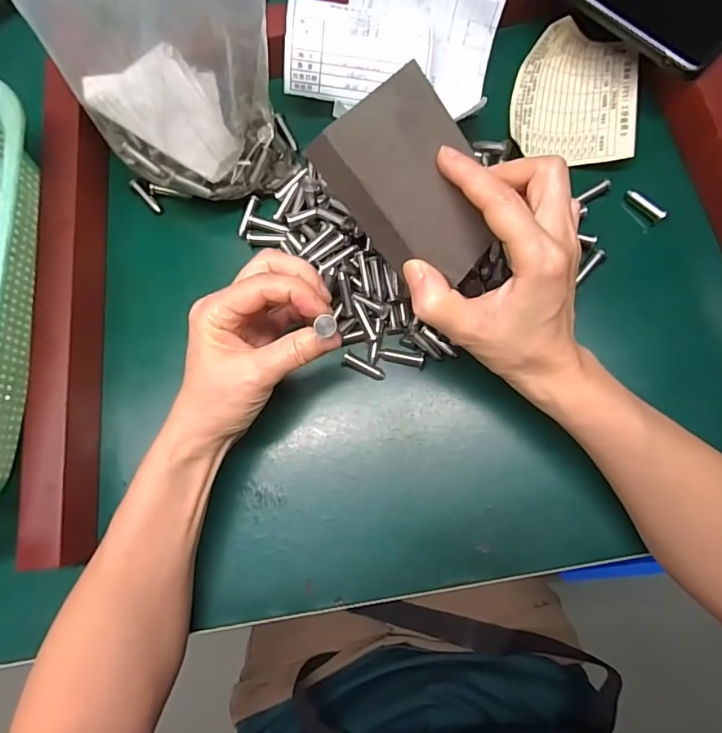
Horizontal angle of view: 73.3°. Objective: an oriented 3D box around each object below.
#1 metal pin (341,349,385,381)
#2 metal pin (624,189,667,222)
[{"bbox_3d":[0.002,0.001,0.327,0.030,0.009,0.012,29,82,6],"label":"metal pin"},{"bbox_3d":[0.200,-0.114,0.340,0.006,0.008,0.032,-38,65,-5],"label":"metal pin"}]

